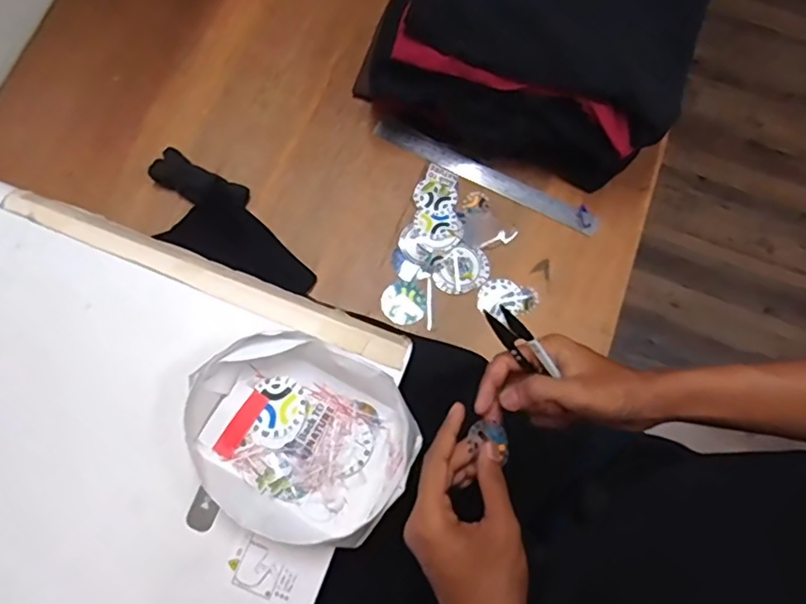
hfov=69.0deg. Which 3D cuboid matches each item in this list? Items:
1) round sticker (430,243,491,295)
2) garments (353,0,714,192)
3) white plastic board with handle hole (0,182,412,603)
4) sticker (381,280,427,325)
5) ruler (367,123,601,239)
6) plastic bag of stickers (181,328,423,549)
[{"bbox_3d":[0.075,-0.041,0.751,0.074,0.005,0.059,-31,78,-10],"label":"round sticker"},{"bbox_3d":[0.216,-0.438,0.774,0.358,0.172,0.529,23,75,4],"label":"garments"},{"bbox_3d":[-0.299,0.127,0.537,0.503,0.024,0.403,21,75,4],"label":"white plastic board with handle hole"},{"bbox_3d":[0.002,0.001,0.745,0.059,0.007,0.053,38,77,8],"label":"sticker"},{"bbox_3d":[0.110,-0.168,0.784,0.318,0.008,0.030,26,83,4],"label":"ruler"},{"bbox_3d":[-0.093,0.117,0.517,0.193,0.055,0.162,27,76,5],"label":"plastic bag of stickers"}]

